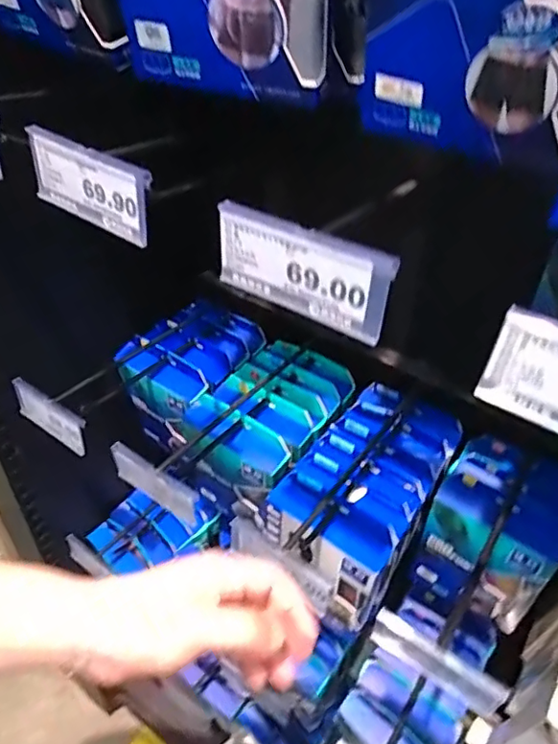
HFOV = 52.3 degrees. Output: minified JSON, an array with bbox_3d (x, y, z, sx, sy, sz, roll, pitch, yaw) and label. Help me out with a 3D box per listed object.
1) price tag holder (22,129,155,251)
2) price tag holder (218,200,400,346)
[{"bbox_3d":[-0.117,-0.115,0.351,0.095,0.048,0.006,27,43,23],"label":"price tag holder"},{"bbox_3d":[0.011,-0.052,0.297,0.100,0.048,0.005,25,41,24],"label":"price tag holder"}]

